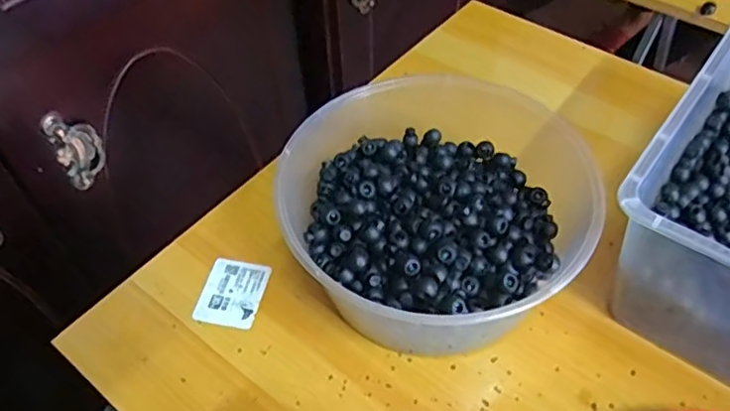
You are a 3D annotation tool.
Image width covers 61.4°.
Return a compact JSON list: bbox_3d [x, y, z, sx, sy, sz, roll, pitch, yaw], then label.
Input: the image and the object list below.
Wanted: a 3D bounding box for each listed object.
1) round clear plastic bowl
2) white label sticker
[{"bbox_3d":[0.071,-0.002,0.495,0.268,0.101,0.219,-35,58,-24],"label":"round clear plastic bowl"},{"bbox_3d":[-0.109,0.072,0.508,0.049,0.004,0.059,11,56,5],"label":"white label sticker"}]

